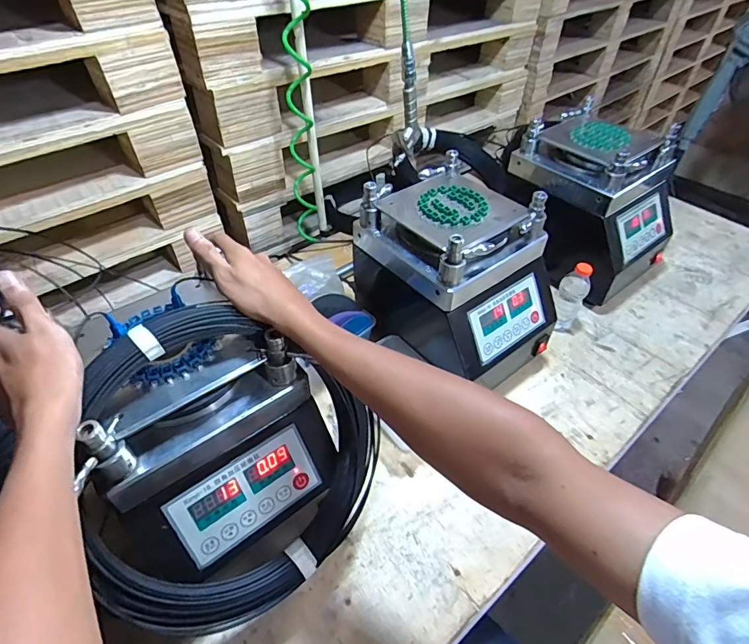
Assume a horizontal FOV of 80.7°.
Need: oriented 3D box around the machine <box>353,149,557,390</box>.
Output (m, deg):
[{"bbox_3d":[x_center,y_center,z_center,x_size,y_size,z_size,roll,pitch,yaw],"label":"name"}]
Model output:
[{"bbox_3d":[0.136,-0.062,0.726,0.221,0.284,0.270,-29,53,-25],"label":"machine"}]

